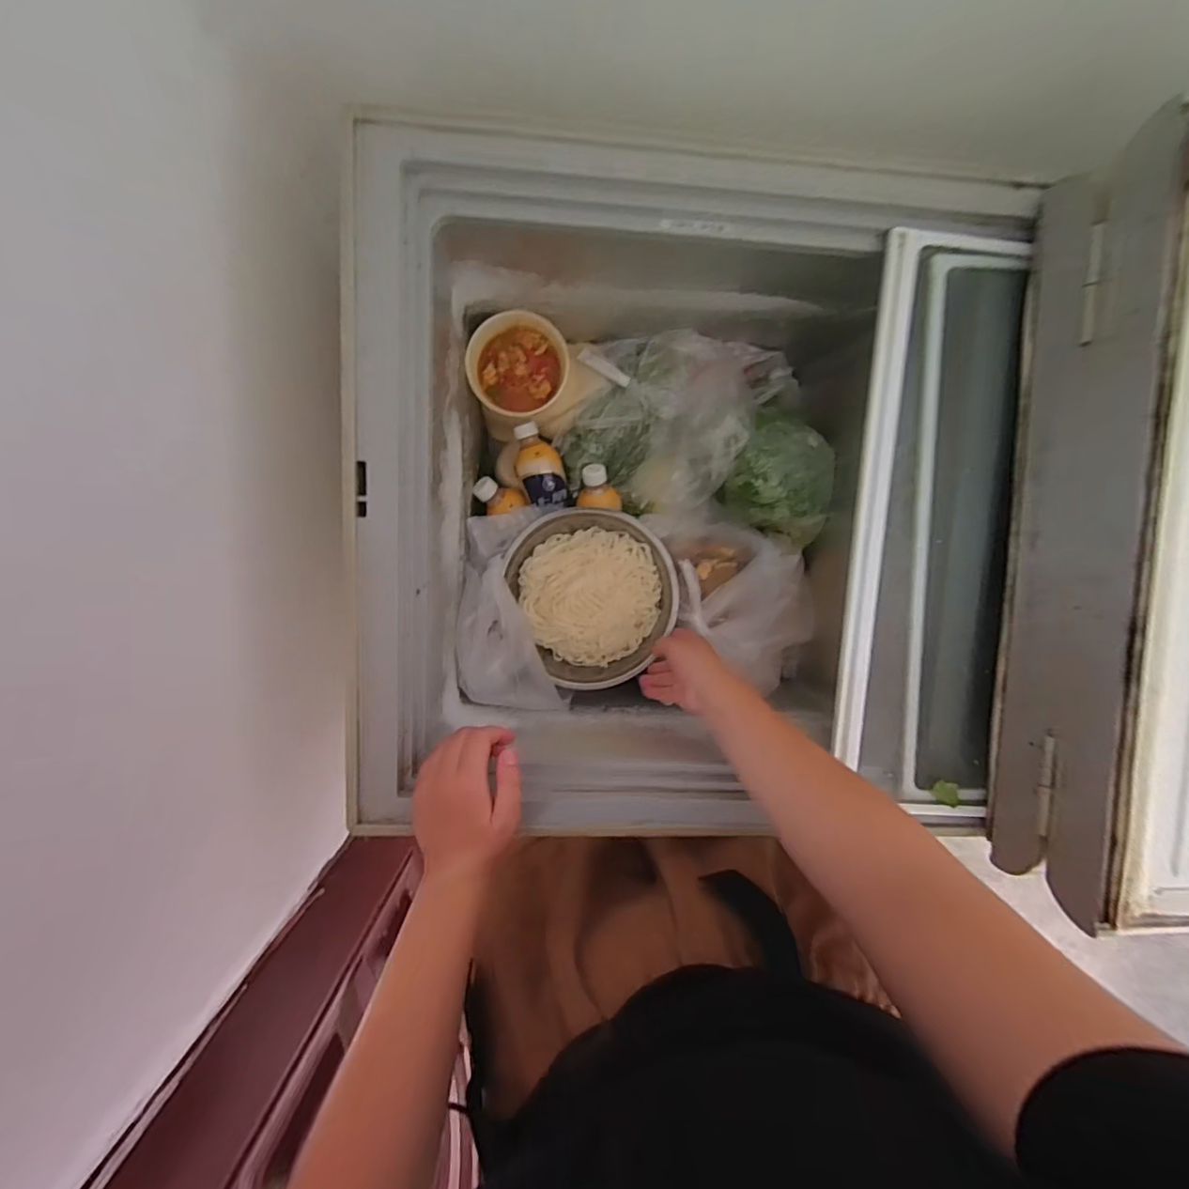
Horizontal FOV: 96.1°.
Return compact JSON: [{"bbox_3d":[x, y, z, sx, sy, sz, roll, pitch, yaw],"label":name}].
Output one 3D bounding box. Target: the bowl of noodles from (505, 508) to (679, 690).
[{"bbox_3d":[-0.004,0.001,0.686,0.202,0.061,0.218,0,91,-7],"label":"bowl of noodles"}]

